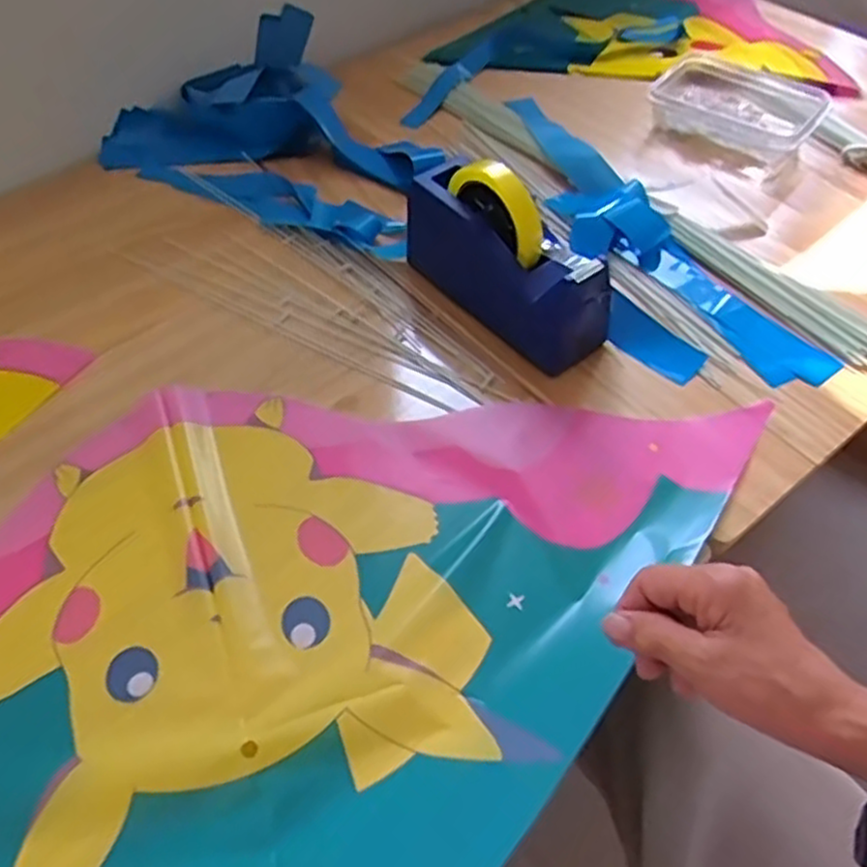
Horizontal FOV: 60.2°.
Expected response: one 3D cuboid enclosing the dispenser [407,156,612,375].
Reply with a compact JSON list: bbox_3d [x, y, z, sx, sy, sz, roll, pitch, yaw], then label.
[{"bbox_3d":[0.061,-0.159,0.653,0.062,0.126,0.204,-35,60,-24],"label":"dispenser"}]

